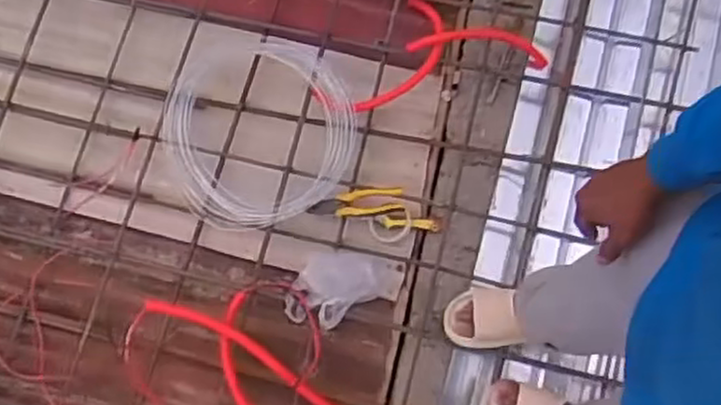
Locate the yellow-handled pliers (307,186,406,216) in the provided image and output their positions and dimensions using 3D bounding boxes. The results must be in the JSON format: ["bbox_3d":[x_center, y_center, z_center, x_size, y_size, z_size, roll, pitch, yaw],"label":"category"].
[{"bbox_3d":[-0.009,0.000,1.559,0.195,0.031,0.059,-4,75,1],"label":"yellow-handled pliers"}]

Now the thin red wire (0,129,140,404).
[{"bbox_3d":[-0.629,0.144,1.571,0.235,0.045,0.621,4,74,2],"label":"thin red wire"}]

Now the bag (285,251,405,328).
[{"bbox_3d":[-0.035,0.160,1.506,0.256,0.089,0.142,-23,75,-4],"label":"bag"}]

